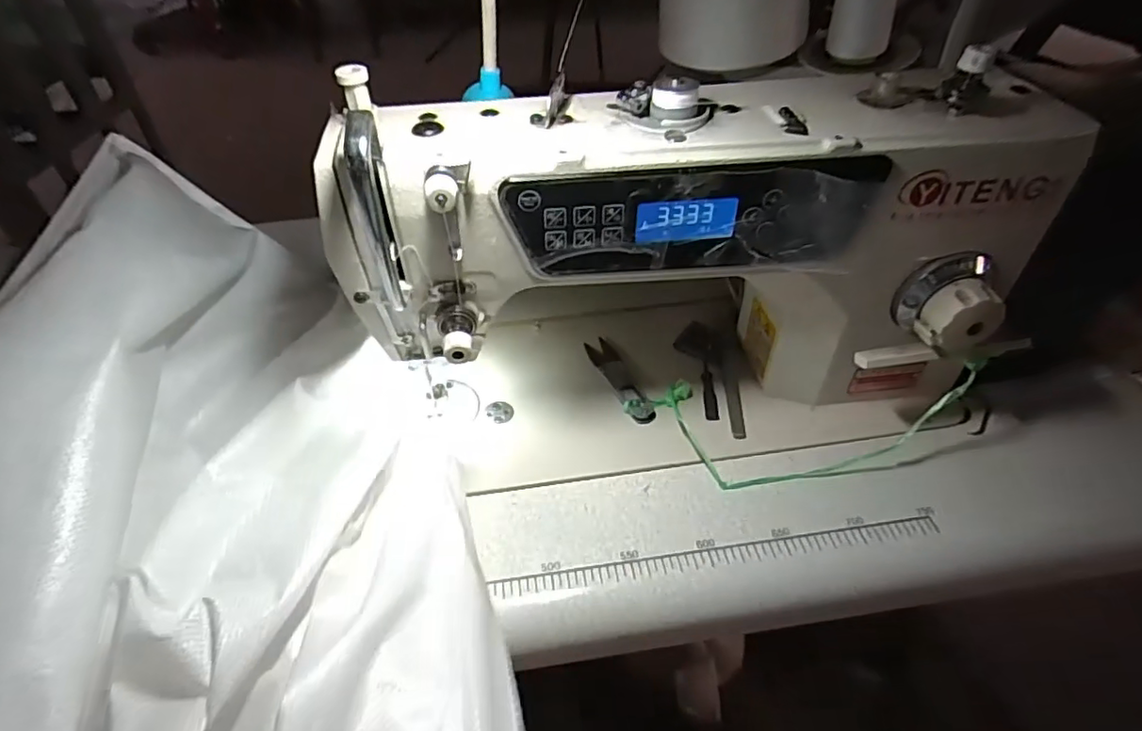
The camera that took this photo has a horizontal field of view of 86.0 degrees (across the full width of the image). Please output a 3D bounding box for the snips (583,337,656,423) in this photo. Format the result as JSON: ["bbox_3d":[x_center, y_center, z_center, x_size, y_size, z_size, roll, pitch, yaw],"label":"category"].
[{"bbox_3d":[0.039,0.011,0.487,0.021,0.006,0.094,-18,46,-16],"label":"snips"}]

